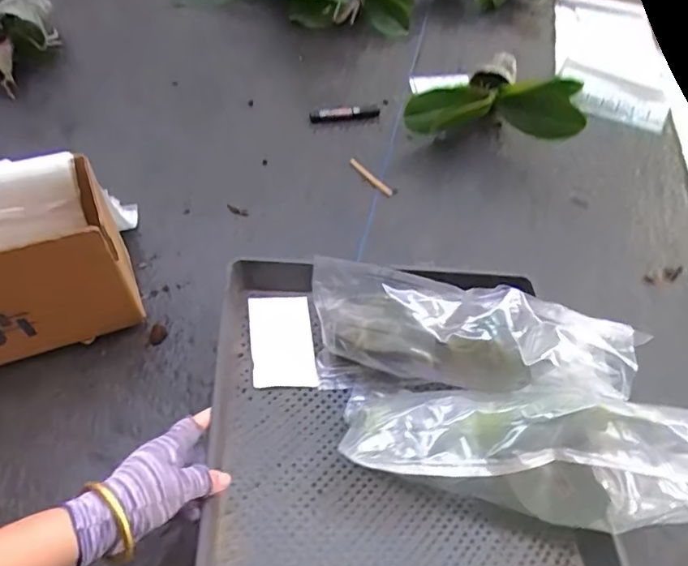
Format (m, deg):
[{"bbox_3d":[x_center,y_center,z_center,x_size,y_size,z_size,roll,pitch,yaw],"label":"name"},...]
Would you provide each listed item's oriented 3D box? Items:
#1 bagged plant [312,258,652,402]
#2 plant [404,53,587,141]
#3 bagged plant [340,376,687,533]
[{"bbox_3d":[0.133,0.080,0.610,0.347,0.140,0.114,11,58,2],"label":"bagged plant"},{"bbox_3d":[0.243,-0.303,0.870,0.279,0.121,0.157,10,58,1],"label":"plant"},{"bbox_3d":[0.226,0.173,0.534,0.437,0.107,0.120,10,58,1],"label":"bagged plant"}]

